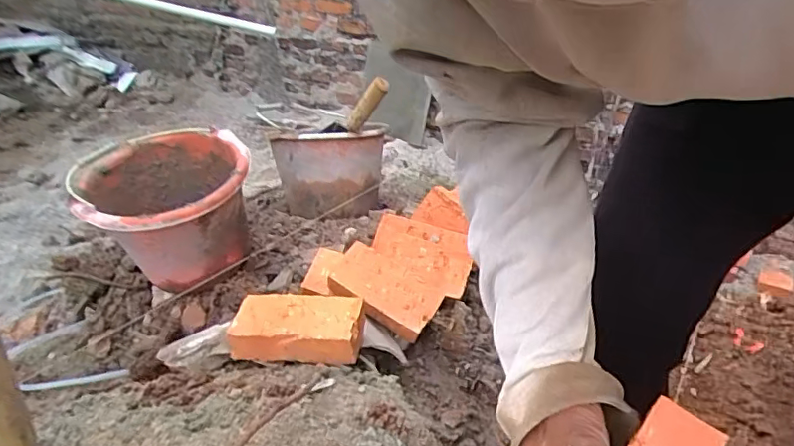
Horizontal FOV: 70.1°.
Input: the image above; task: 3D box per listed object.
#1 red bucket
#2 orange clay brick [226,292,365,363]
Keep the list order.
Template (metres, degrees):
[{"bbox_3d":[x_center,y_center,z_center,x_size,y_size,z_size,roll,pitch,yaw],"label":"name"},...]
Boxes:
[{"bbox_3d":[-0.405,-0.028,0.990,0.264,0.200,0.319,-11,27,-22],"label":"red bucket"},{"bbox_3d":[-0.122,0.132,0.705,0.155,0.054,0.074,2,25,4],"label":"orange clay brick"}]

